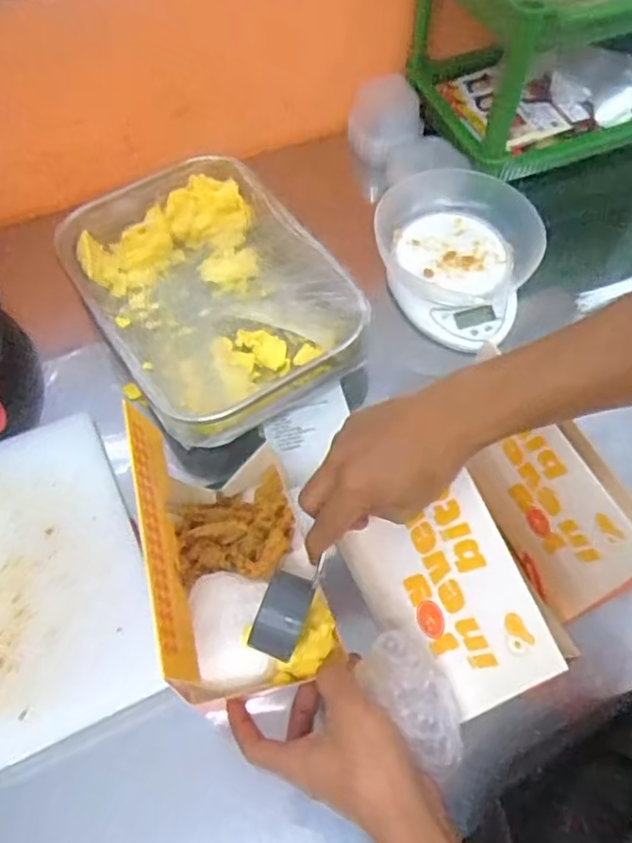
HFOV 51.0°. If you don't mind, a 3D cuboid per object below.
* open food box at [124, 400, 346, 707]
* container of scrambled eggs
[{"bbox_3d":[-0.054,0.093,0.461,0.100,0.147,0.171,-14,66,-8],"label":"open food box"},{"bbox_3d":[-0.103,-0.121,0.637,0.211,0.067,0.289,-31,65,-16],"label":"container of scrambled eggs"}]

